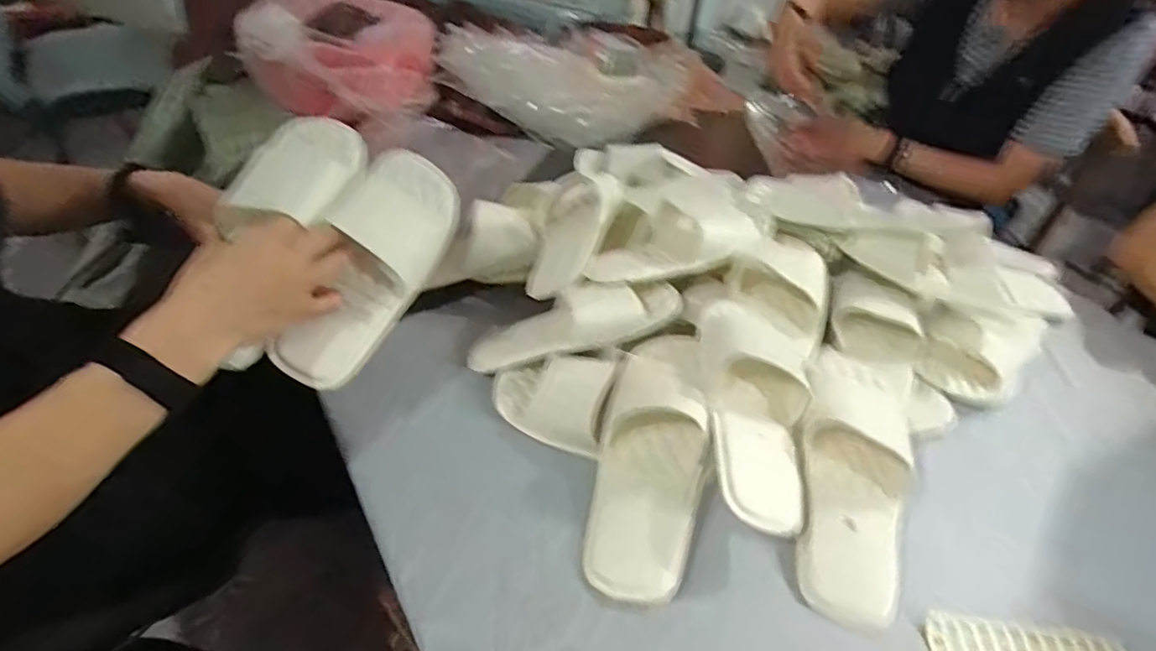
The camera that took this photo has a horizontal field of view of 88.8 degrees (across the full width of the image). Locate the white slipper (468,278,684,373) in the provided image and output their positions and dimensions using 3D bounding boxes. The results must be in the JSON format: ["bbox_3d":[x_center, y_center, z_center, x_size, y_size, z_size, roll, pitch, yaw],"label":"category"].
[{"bbox_3d":[-0.008,-0.007,0.636,0.234,0.055,0.078,-17,44,6],"label":"white slipper"}]

